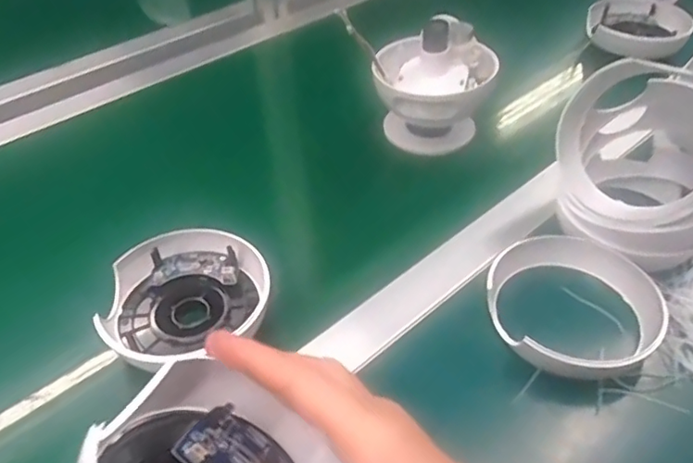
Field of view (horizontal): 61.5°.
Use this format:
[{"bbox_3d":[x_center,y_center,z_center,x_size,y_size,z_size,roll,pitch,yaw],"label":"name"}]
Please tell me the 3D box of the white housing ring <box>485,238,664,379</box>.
[{"bbox_3d":[0.161,0.054,0.420,0.118,0.029,0.120,-2,44,2],"label":"white housing ring"}]

